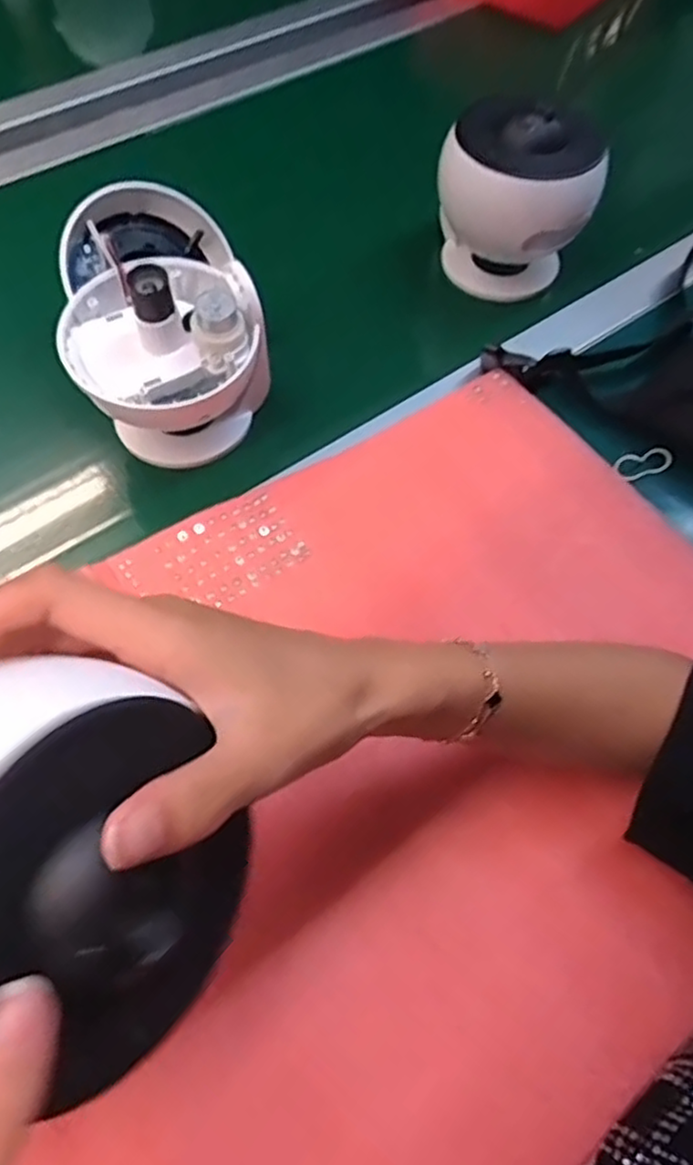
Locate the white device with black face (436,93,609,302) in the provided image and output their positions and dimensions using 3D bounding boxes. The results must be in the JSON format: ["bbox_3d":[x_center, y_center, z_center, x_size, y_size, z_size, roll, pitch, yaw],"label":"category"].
[{"bbox_3d":[0.131,-0.294,0.549,0.112,0.114,0.129,17,61,7],"label":"white device with black face"}]

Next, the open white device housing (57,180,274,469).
[{"bbox_3d":[-0.128,-0.184,0.486,0.118,0.122,0.205,-14,62,-10],"label":"open white device housing"}]

